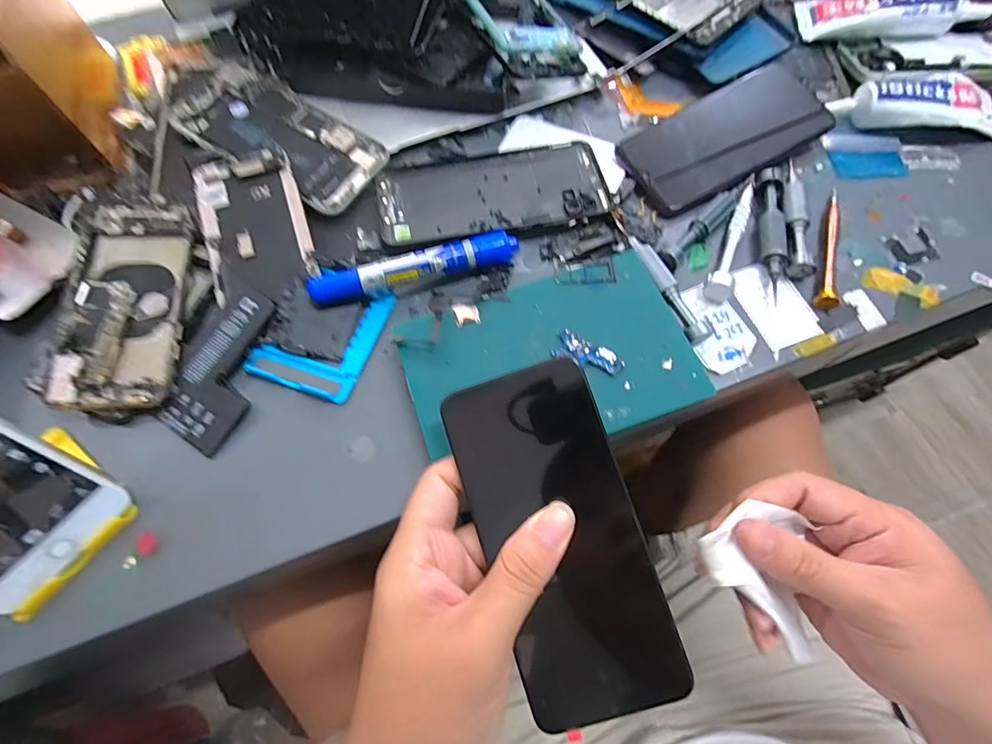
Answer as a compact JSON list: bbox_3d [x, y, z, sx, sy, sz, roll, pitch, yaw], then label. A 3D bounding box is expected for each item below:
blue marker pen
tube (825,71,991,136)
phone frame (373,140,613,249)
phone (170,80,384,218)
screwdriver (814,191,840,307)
[{"bbox_3d":[-0.053,-0.069,0.297,0.136,0.019,0.025,-16,67,-6],"label":"blue marker pen"},{"bbox_3d":[0.327,-0.202,0.346,0.116,0.023,0.044,-4,66,0],"label":"tube"},{"bbox_3d":[-0.003,-0.129,0.330,0.160,0.010,0.079,-15,67,-6],"label":"phone frame"},{"bbox_3d":[-0.155,-0.173,0.333,0.136,0.010,0.075,30,70,13],"label":"phone"},{"bbox_3d":[0.230,-0.087,0.308,0.009,0.012,0.103,20,68,9],"label":"screwdriver"}]

